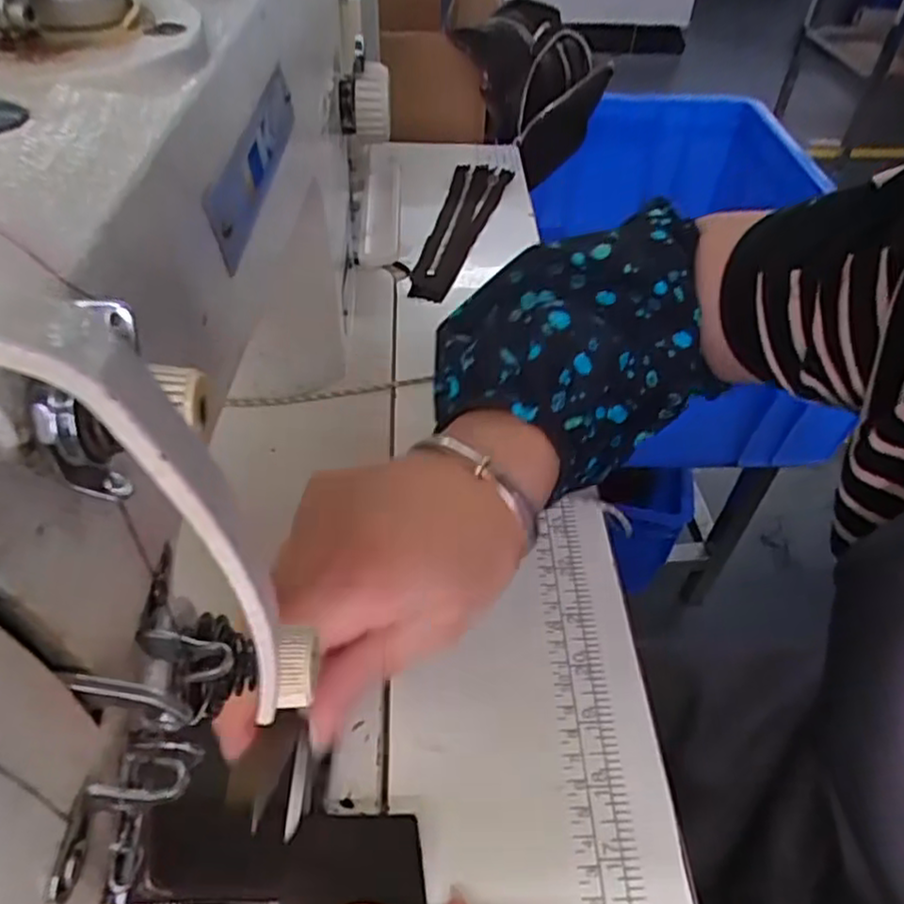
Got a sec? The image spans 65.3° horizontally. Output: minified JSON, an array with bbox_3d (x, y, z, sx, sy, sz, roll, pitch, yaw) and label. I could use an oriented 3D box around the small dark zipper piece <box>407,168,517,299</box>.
[{"bbox_3d":[0.008,-0.180,0.567,0.049,0.008,0.202,10,48,6],"label":"small dark zipper piece"}]

